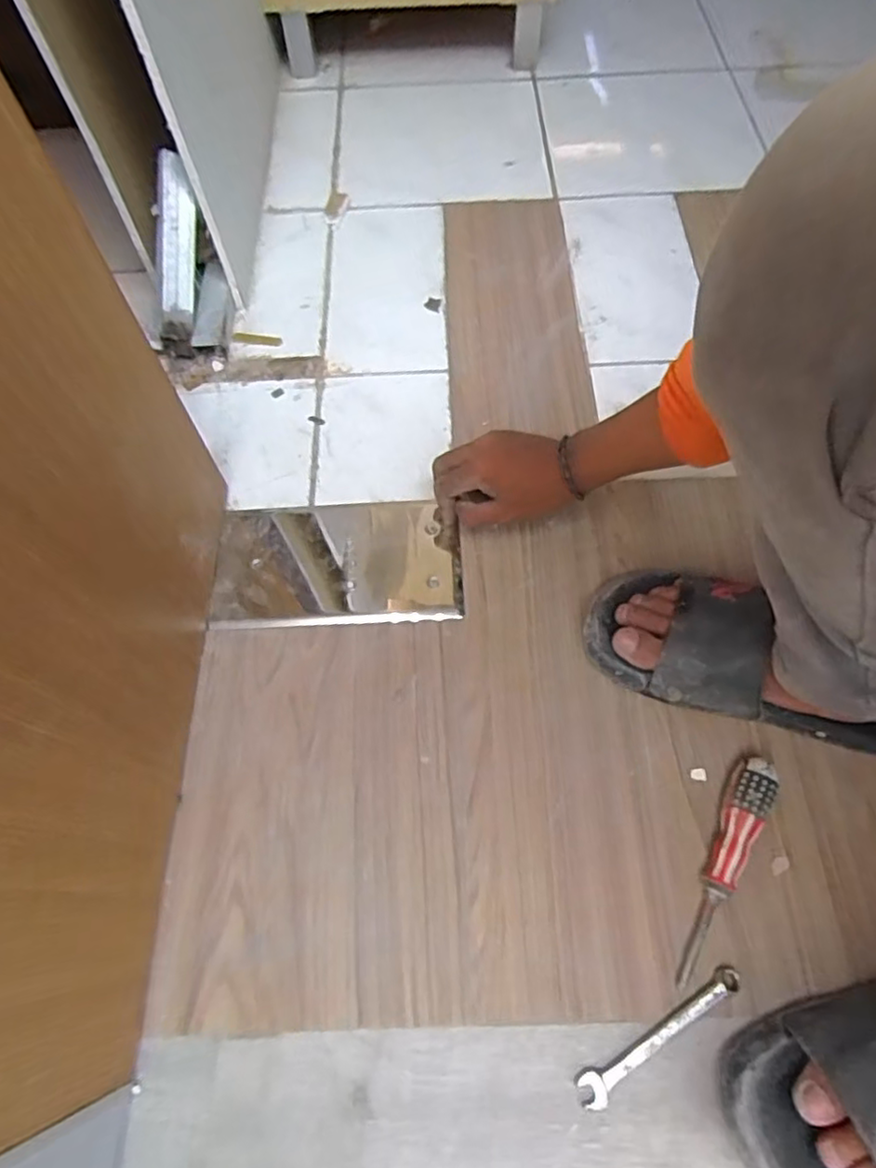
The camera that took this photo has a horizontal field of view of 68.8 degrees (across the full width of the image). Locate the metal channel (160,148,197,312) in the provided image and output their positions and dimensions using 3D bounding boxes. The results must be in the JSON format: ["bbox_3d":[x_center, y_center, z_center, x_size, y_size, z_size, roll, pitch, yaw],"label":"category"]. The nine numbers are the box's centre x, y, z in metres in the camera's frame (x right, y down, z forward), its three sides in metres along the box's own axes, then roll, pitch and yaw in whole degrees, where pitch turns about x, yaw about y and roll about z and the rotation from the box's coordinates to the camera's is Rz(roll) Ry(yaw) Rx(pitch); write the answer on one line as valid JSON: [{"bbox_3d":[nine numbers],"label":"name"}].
[{"bbox_3d":[-0.277,-0.371,0.682,0.036,0.148,0.020,1,29,-19],"label":"metal channel"}]

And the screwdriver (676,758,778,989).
[{"bbox_3d":[0.213,0.210,0.477,0.027,0.033,0.169,26,67,13],"label":"screwdriver"}]

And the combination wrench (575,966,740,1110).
[{"bbox_3d":[0.158,0.317,0.448,0.137,0.009,0.022,-28,66,-12],"label":"combination wrench"}]

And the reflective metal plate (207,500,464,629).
[{"bbox_3d":[-0.094,-0.022,0.610,0.225,0.007,0.125,-2,66,-2],"label":"reflective metal plate"}]

